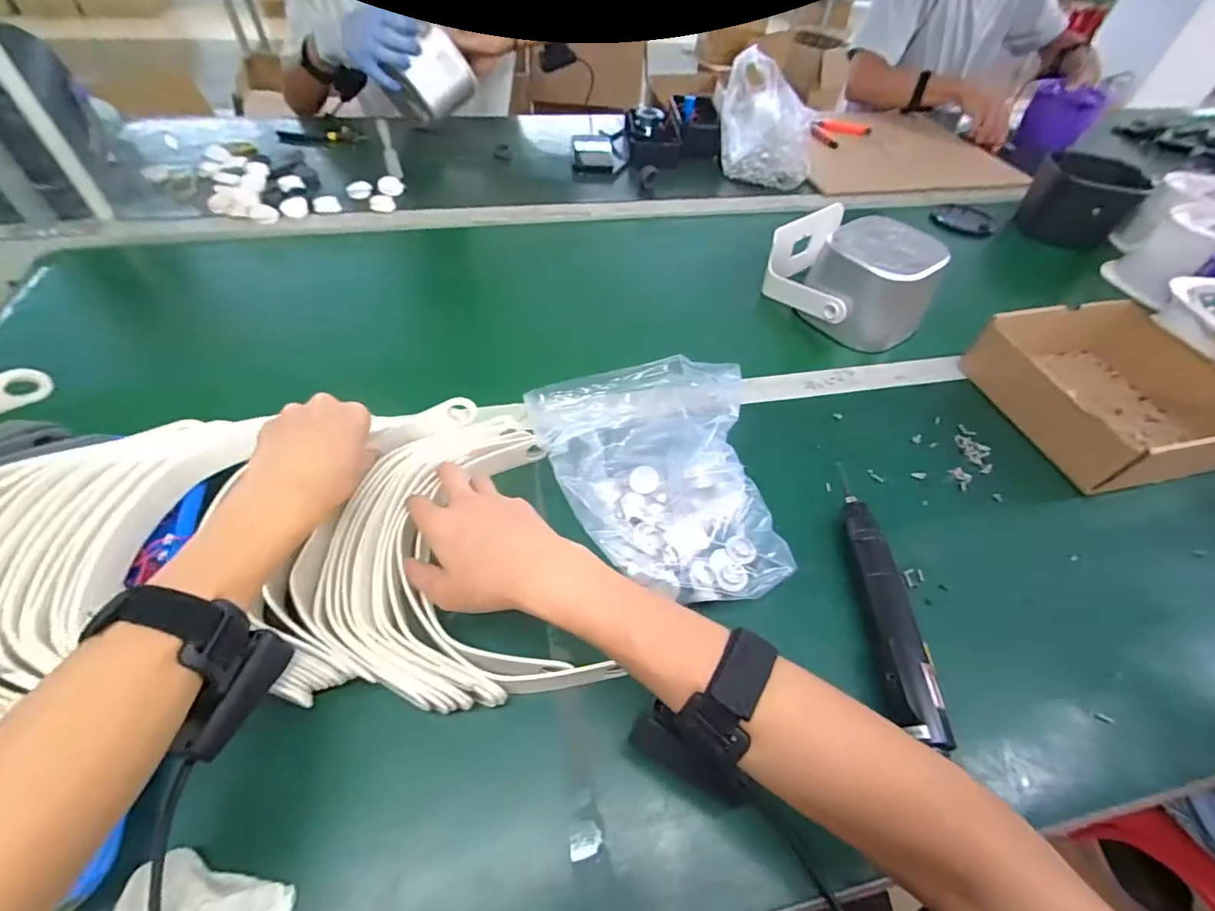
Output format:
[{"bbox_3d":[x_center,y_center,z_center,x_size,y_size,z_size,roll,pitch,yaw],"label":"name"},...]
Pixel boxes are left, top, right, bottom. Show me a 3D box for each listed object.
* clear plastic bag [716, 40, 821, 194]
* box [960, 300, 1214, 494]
[{"bbox_3d":[0.285,-0.588,0.912,0.177,0.157,0.103,29,54,19],"label":"clear plastic bag"},{"bbox_3d":[0.546,-0.066,0.560,0.205,0.075,0.200,-7,51,-10],"label":"box"}]

